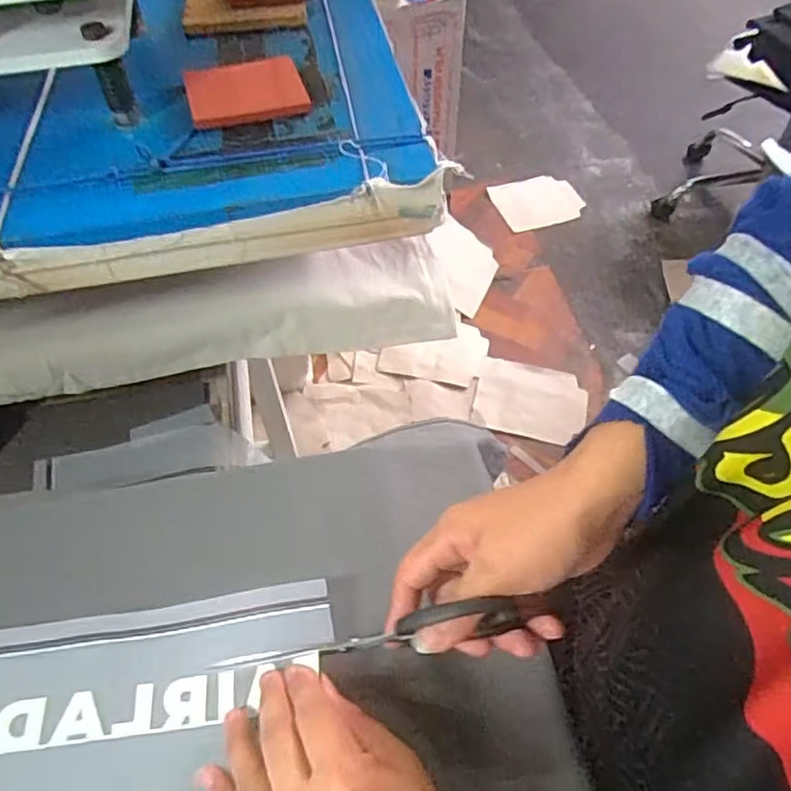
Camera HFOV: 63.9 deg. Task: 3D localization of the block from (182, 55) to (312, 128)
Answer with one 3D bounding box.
[{"bbox_3d":[-0.121,-0.247,0.509,0.091,0.009,0.082,-15,55,-10],"label":"block"}]

